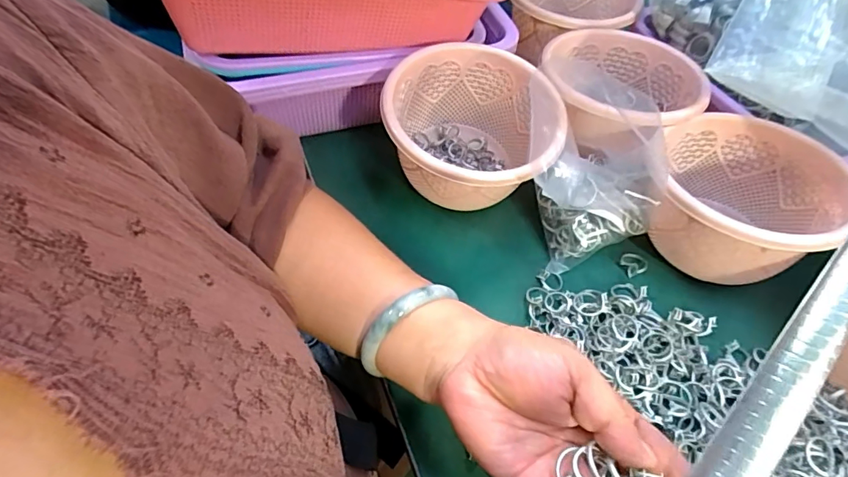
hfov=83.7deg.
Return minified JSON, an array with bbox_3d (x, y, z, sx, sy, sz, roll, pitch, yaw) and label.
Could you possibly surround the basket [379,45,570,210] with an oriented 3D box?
[{"bbox_3d":[0.040,-0.086,0.410,0.138,0.088,0.141,2,54,-3],"label":"basket"}]

